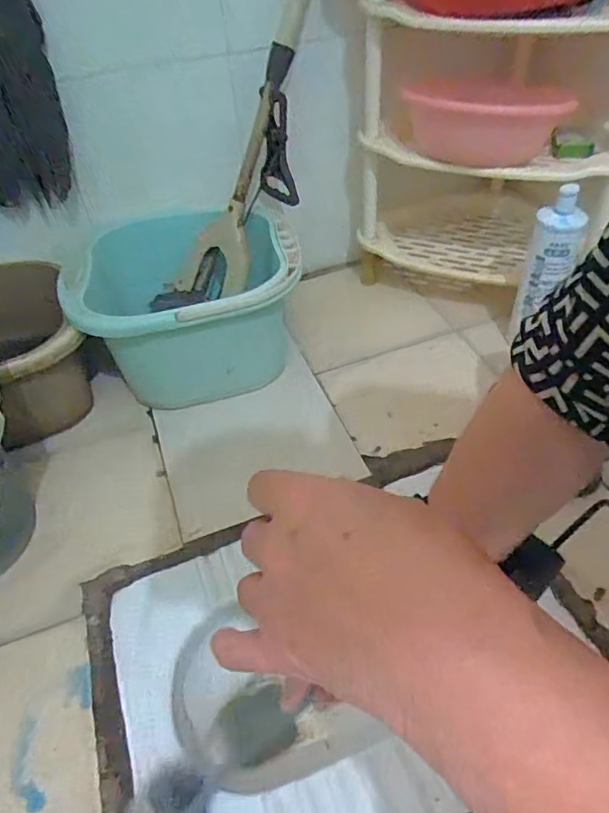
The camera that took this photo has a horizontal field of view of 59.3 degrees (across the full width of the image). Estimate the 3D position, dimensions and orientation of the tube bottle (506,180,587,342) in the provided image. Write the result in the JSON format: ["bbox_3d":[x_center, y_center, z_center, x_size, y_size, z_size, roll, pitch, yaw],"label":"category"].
[{"bbox_3d":[0.408,-0.233,0.900,0.067,0.245,0.059,-14,45,-8],"label":"tube bottle"}]

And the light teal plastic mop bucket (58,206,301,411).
[{"bbox_3d":[-0.203,-0.171,0.972,0.387,0.229,0.318,-11,46,-6],"label":"light teal plastic mop bucket"}]

